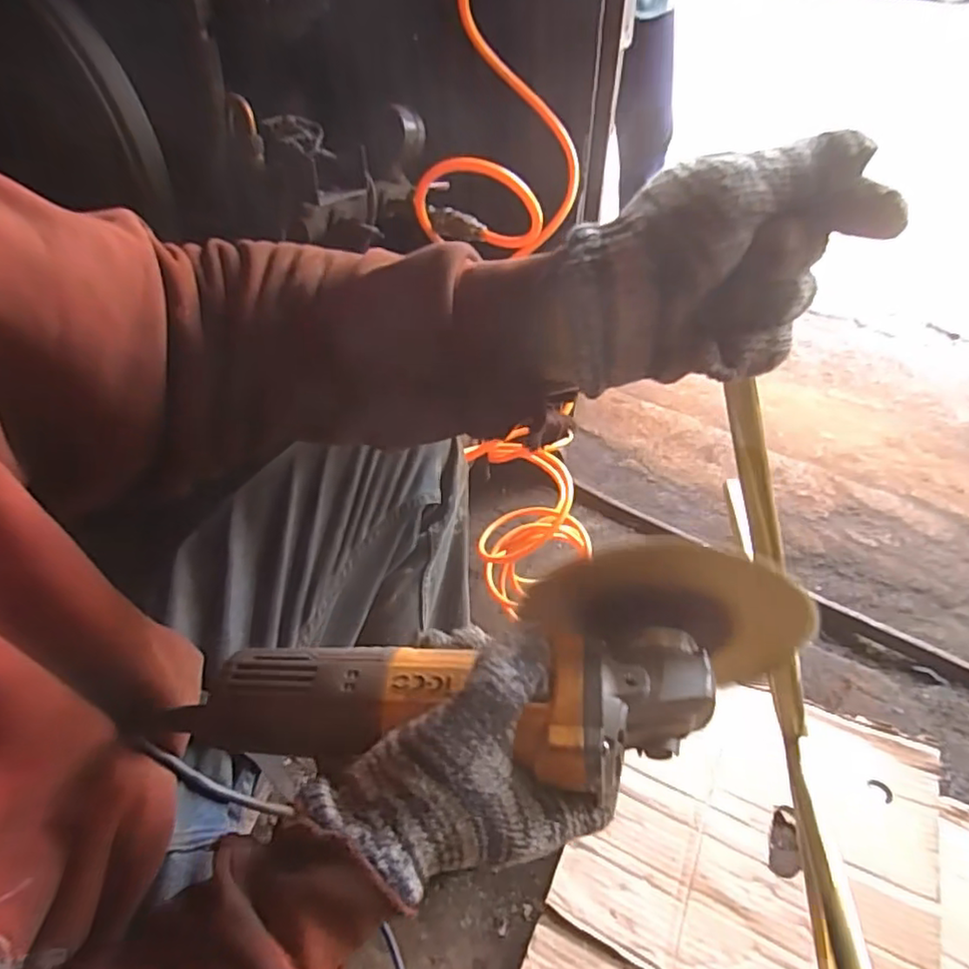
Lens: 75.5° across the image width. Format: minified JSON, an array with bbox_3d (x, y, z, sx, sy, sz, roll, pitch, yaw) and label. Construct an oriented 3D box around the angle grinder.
[{"bbox_3d":[-0.004,0.106,0.324,0.335,0.107,0.088,-10,39,5],"label":"angle grinder"}]

